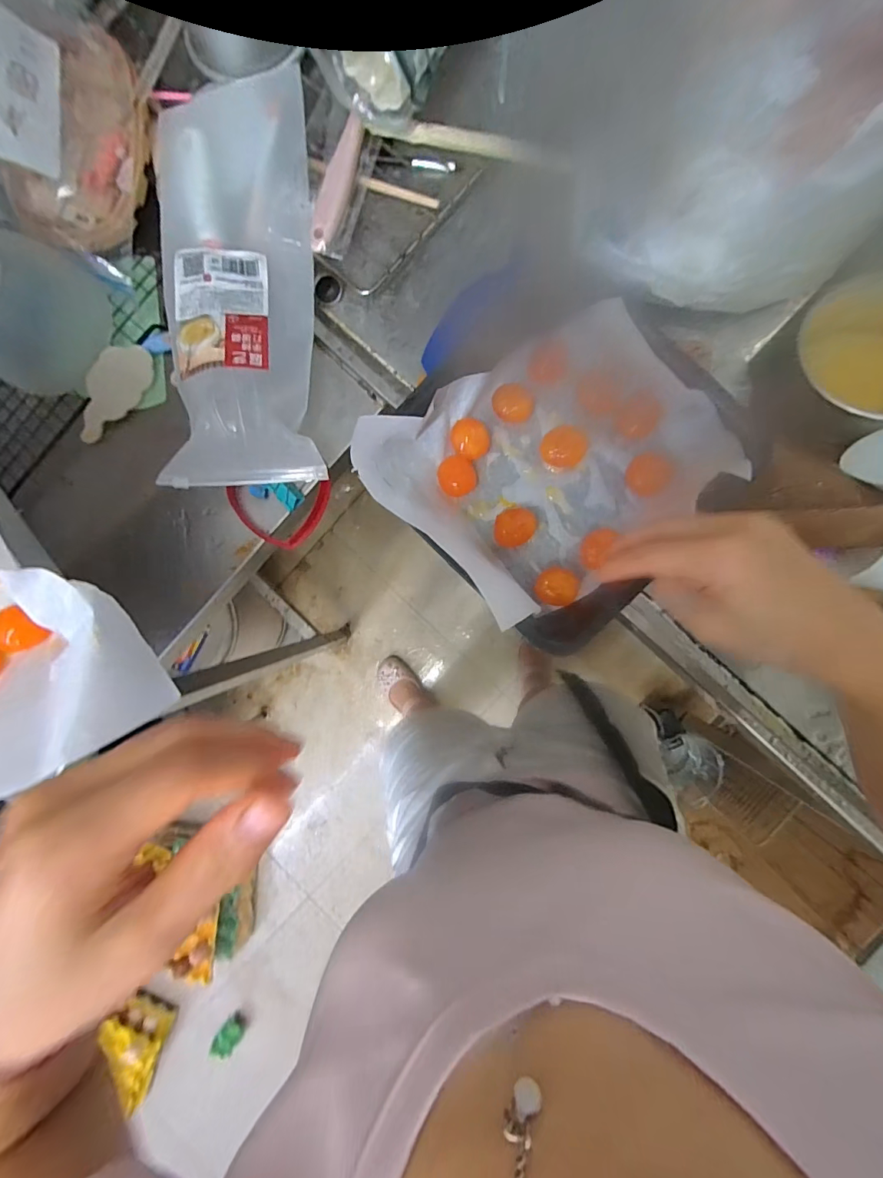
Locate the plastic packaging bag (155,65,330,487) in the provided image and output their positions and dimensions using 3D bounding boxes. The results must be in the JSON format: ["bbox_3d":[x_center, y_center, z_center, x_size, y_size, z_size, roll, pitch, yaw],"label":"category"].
[{"bbox_3d":[-0.173,-0.257,0.380,0.134,0.055,0.337,-4,89,6],"label":"plastic packaging bag"}]

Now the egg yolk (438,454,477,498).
[{"bbox_3d":[0.013,-0.093,0.378,0.030,0.013,0.032,-4,89,6],"label":"egg yolk"}]

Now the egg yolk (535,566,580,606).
[{"bbox_3d":[0.092,-0.002,0.366,0.031,0.025,0.030,6,90,6],"label":"egg yolk"}]

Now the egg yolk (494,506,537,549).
[{"bbox_3d":[0.059,-0.049,0.371,0.031,0.019,0.030,3,89,6],"label":"egg yolk"}]

